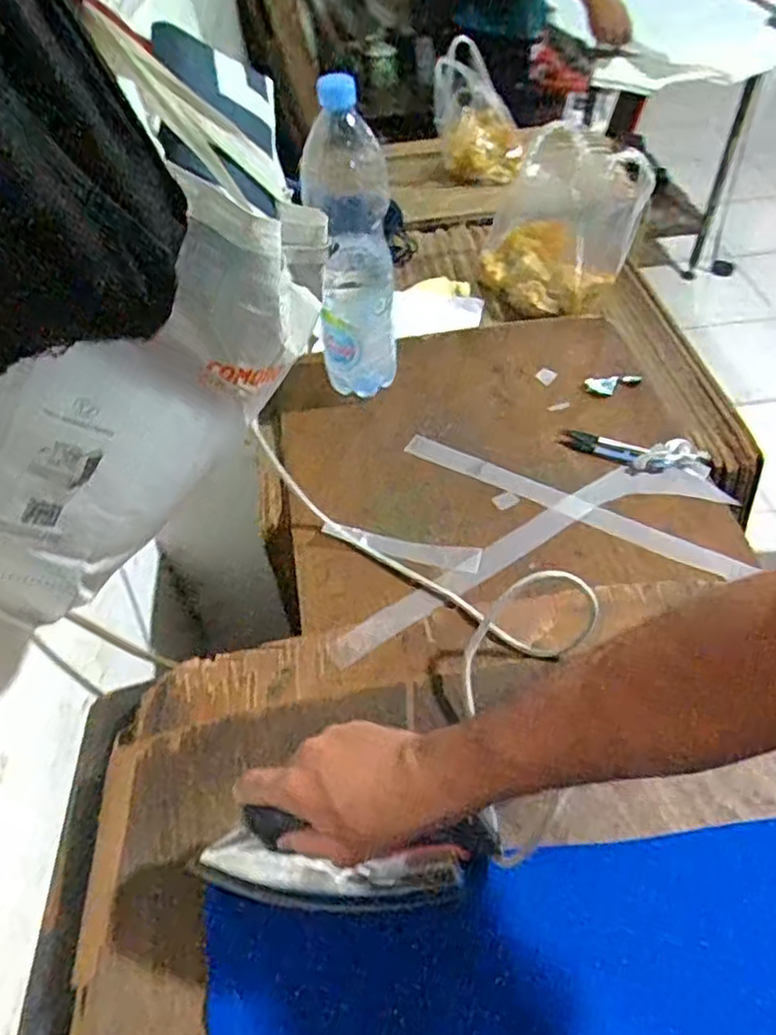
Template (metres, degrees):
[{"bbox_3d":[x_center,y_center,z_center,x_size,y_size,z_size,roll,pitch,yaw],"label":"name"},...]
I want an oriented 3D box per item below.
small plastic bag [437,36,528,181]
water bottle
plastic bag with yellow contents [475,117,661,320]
[{"bbox_3d":[0.155,-0.684,1.198,0.165,0.189,0.115,1,49,6],"label":"small plastic bag"},{"bbox_3d":[-0.039,-0.279,0.748,0.084,0.344,0.073,-7,49,-1],"label":"water bottle"},{"bbox_3d":[0.237,-0.406,0.943,0.190,0.175,0.181,9,51,12],"label":"plastic bag with yellow contents"}]

